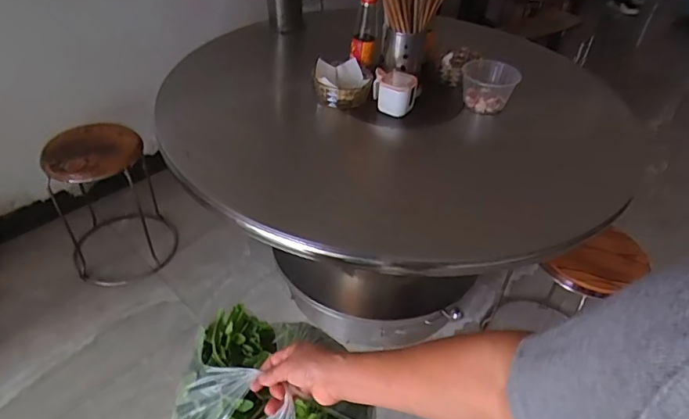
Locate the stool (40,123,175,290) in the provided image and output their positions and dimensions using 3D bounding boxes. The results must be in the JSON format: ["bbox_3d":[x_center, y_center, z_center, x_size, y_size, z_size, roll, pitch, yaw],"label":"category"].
[{"bbox_3d":[-0.799,-0.029,1.636,0.351,0.479,0.359,3,40,-2],"label":"stool"}]

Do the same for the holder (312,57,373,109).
[{"bbox_3d":[-0.006,-0.319,1.216,0.149,0.084,0.129,7,40,3],"label":"holder"}]

